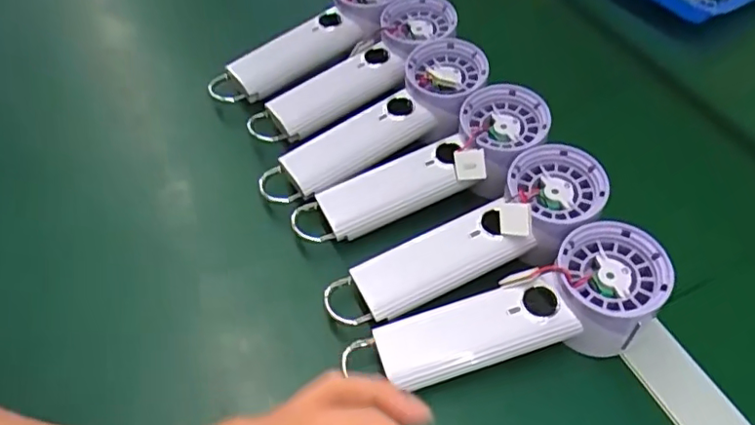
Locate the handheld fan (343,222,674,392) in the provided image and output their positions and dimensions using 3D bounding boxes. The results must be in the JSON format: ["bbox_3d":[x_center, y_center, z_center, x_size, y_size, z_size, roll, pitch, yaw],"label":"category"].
[{"bbox_3d":[0.081,0.066,0.343,0.185,0.053,0.056,-19,54,-1],"label":"handheld fan"}]

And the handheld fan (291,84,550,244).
[{"bbox_3d":[0.034,-0.028,0.407,0.198,0.035,0.062,-30,57,-4],"label":"handheld fan"}]

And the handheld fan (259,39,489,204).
[{"bbox_3d":[0.003,-0.065,0.436,0.192,0.031,0.062,-35,59,-3],"label":"handheld fan"}]

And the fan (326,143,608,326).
[{"bbox_3d":[0.061,0.019,0.363,0.191,0.033,0.056,-29,57,-4],"label":"fan"}]

